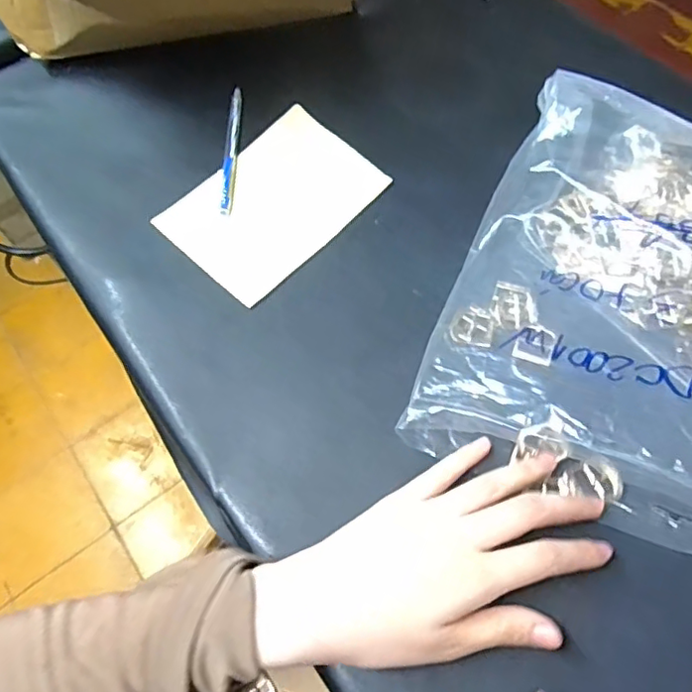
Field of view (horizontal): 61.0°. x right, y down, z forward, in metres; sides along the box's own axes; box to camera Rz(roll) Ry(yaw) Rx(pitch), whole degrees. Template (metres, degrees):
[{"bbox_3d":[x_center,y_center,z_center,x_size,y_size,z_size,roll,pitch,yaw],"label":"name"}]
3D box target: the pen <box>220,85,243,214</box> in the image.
[{"bbox_3d":[-0.092,-0.160,0.473,0.011,0.011,0.130,-1,62,2],"label":"pen"}]

